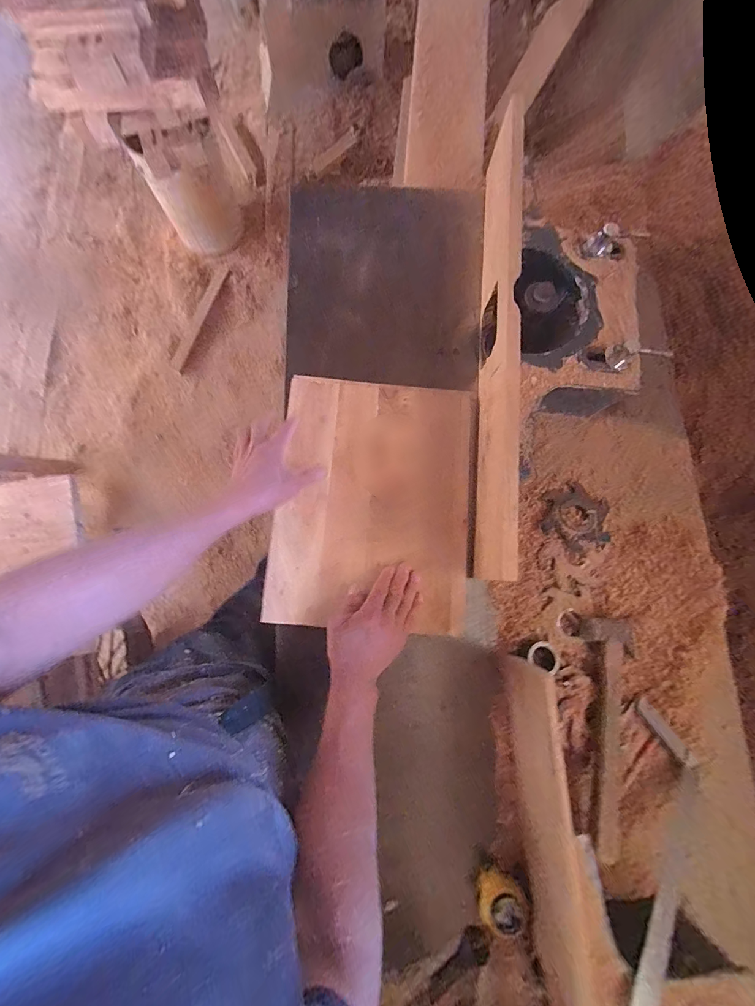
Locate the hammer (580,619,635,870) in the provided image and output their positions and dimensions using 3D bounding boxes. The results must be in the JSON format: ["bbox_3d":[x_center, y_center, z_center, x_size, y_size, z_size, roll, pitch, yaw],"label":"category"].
[{"bbox_3d":[0.317,0.304,0.494,0.081,0.051,0.284,6,79,-2],"label":"hammer"}]

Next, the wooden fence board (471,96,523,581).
[{"bbox_3d":[0.187,-0.270,0.570,0.029,0.123,0.758,5,79,0],"label":"wooden fence board"}]

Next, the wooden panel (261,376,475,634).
[{"bbox_3d":[0.000,-0.007,0.556,0.297,0.023,0.374,4,79,0],"label":"wooden panel"}]

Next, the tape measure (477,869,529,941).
[{"bbox_3d":[0.154,0.500,0.458,0.057,0.039,0.052,1,79,-3],"label":"tape measure"}]

